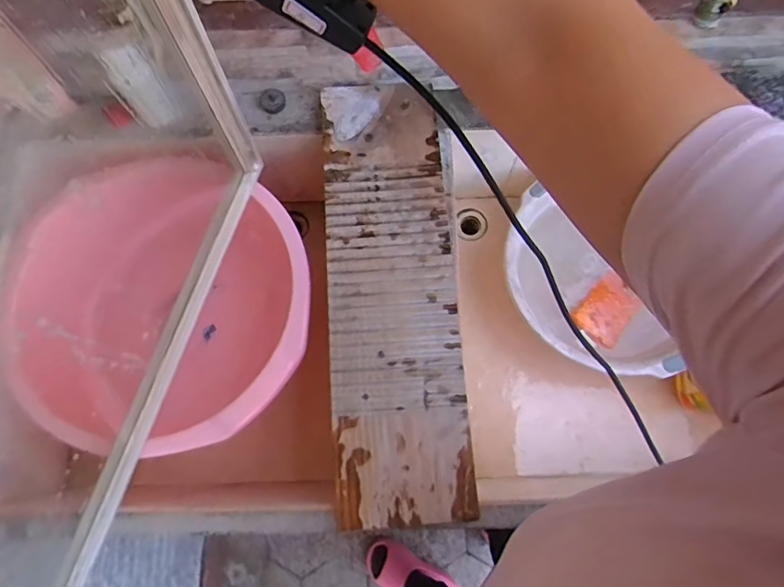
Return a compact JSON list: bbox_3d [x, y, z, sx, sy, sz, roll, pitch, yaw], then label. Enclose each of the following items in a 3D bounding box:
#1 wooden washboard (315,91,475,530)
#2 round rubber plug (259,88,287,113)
[{"bbox_3d":[0.001,-0.010,0.624,0.165,0.017,0.551,-3,74,0],"label":"wooden washboard"},{"bbox_3d":[-0.176,-0.284,0.721,0.033,0.019,0.036,5,74,2],"label":"round rubber plug"}]

